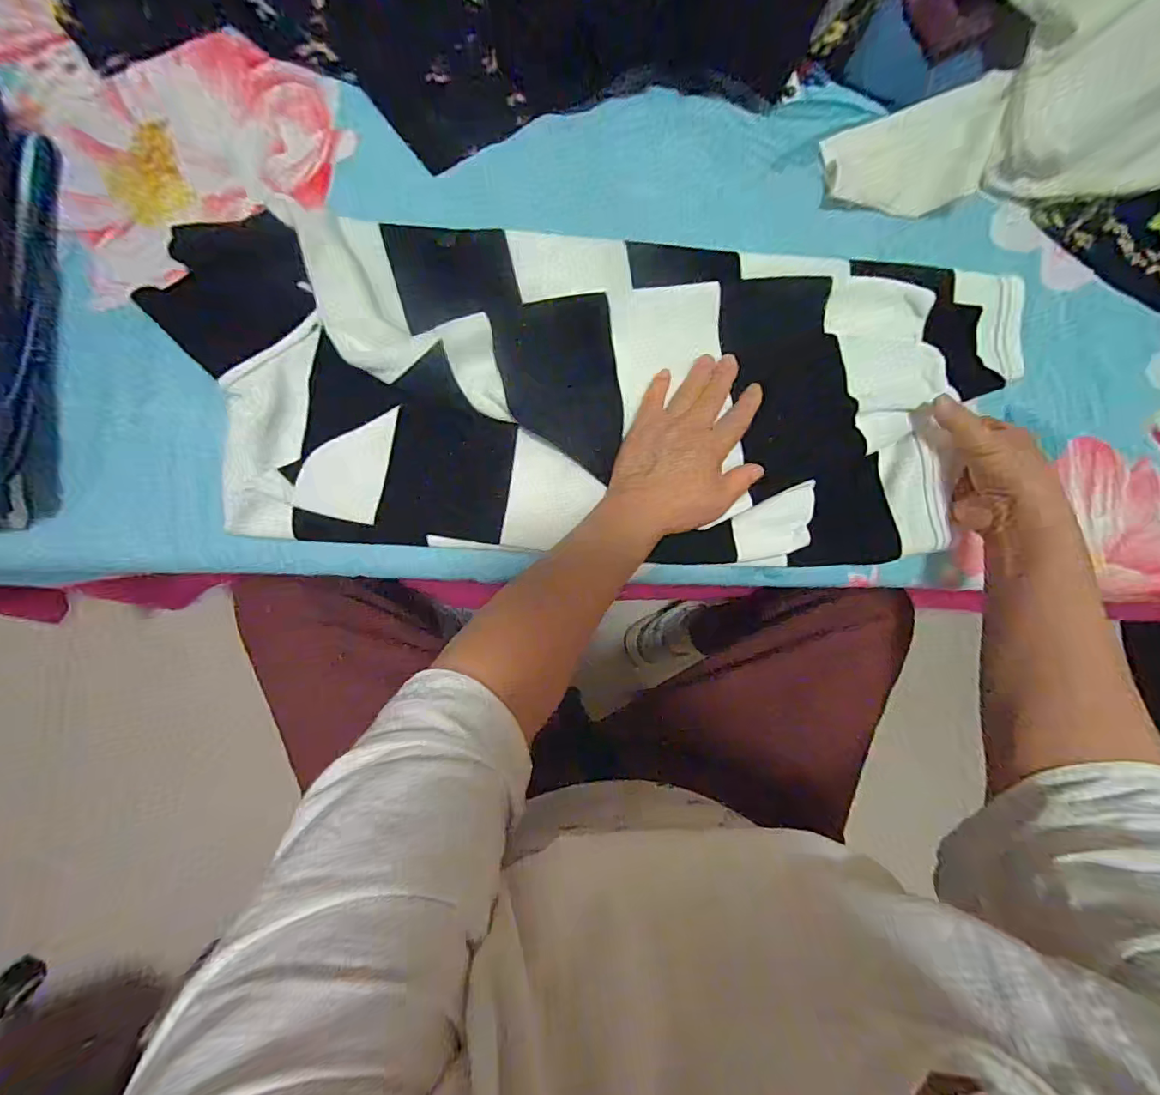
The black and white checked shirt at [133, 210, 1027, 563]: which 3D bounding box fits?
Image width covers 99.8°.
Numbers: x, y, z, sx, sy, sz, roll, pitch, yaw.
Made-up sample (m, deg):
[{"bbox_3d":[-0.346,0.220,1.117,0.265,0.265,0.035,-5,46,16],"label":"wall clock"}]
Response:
[{"bbox_3d":[0.039,-0.122,0.391,0.641,0.039,0.259,0,88,-5],"label":"black and white checked shirt"}]

